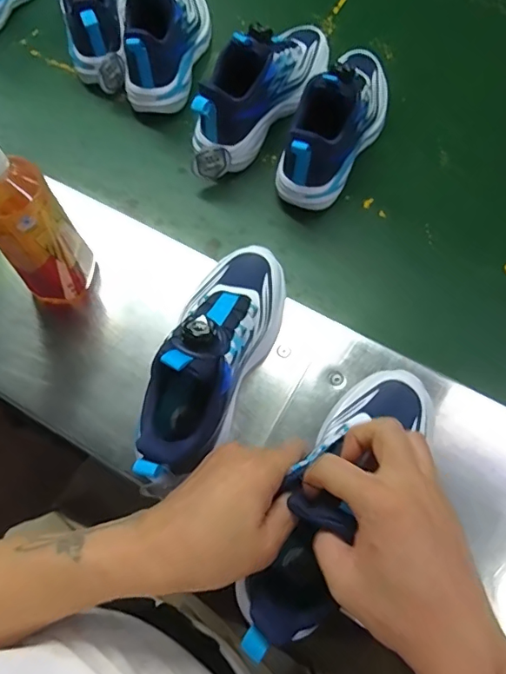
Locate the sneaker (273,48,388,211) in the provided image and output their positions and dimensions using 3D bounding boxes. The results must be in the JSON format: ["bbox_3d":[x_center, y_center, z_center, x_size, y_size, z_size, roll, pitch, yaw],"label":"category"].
[{"bbox_3d":[0.102,-0.272,0.586,0.095,0.119,0.240,25,73,13],"label":"sneaker"}]

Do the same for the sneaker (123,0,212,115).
[{"bbox_3d":[-0.109,-0.413,0.652,0.077,0.135,0.228,9,70,8],"label":"sneaker"}]

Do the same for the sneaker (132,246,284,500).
[{"bbox_3d":[-0.030,0.005,0.440,0.074,0.125,0.218,17,71,11],"label":"sneaker"}]

